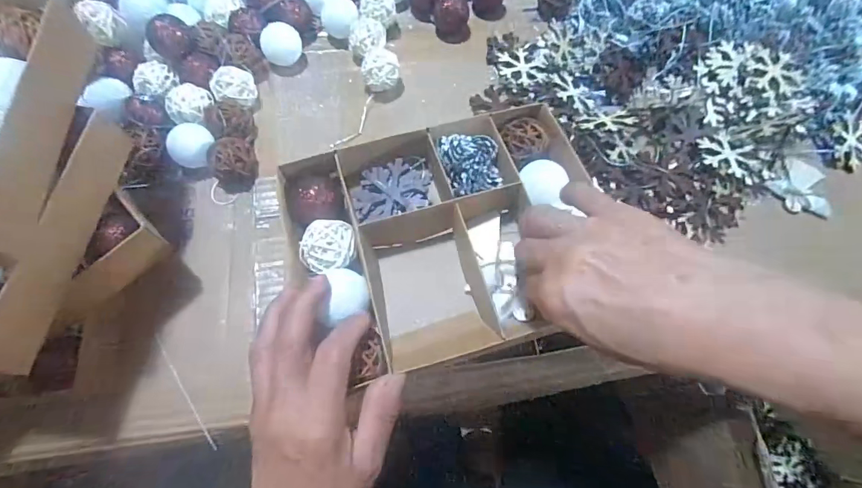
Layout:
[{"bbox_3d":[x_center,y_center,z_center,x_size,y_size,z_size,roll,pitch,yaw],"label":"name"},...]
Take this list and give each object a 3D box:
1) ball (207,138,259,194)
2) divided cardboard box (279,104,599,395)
[{"bbox_3d":[-0.174,-0.069,0.377,0.038,0.037,0.037,1,67,-3],"label":"ball"},{"bbox_3d":[0.008,-0.010,0.310,0.207,0.049,0.167,-15,69,-9],"label":"divided cardboard box"}]

